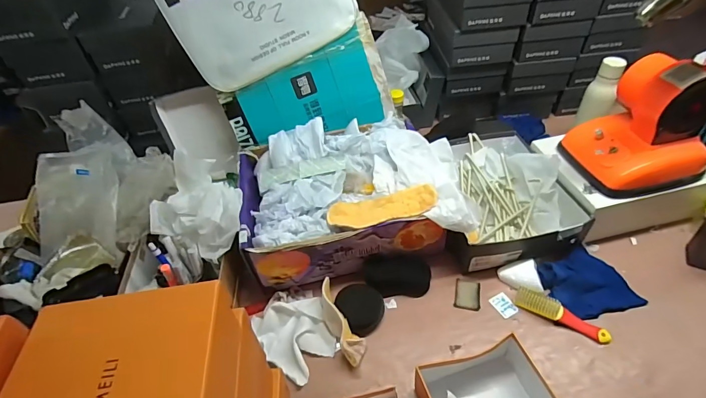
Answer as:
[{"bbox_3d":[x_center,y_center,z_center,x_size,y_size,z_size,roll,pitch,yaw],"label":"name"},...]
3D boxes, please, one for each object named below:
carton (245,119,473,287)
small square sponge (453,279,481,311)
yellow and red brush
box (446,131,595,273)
[{"bbox_3d":[-0.010,-0.014,0.823,0.433,0.168,0.336,-10,45,-4],"label":"carton"},{"bbox_3d":[0.220,0.184,0.741,0.047,0.005,0.059,9,47,15],"label":"small square sponge"},{"bbox_3d":[0.373,0.204,0.691,0.157,0.023,0.035,22,52,26],"label":"yellow and red brush"},{"bbox_3d":[0.312,-0.017,0.854,0.260,0.096,0.328,-9,45,-2],"label":"box"}]

